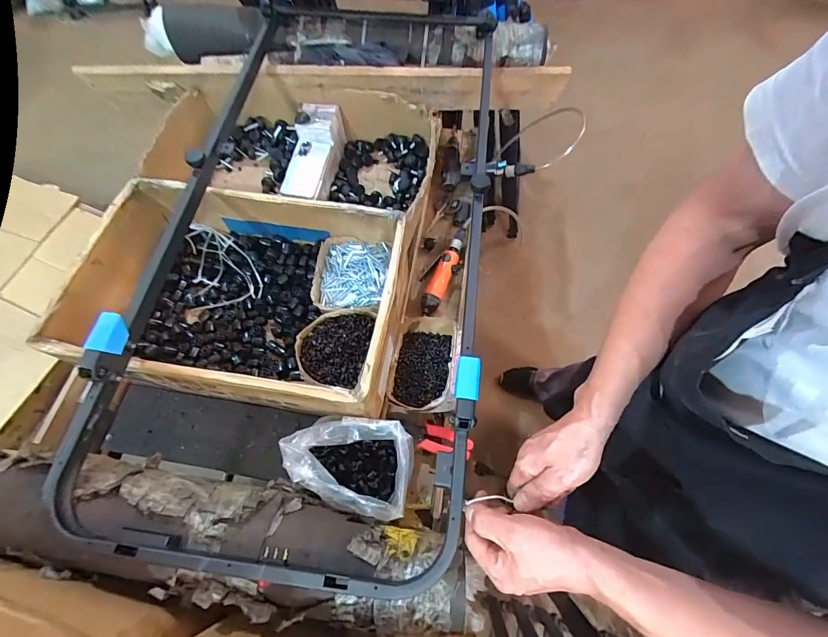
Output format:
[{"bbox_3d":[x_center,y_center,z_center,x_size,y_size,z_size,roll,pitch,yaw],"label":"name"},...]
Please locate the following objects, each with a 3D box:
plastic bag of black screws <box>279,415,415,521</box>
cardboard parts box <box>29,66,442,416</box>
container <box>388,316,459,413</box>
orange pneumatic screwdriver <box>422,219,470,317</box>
[{"bbox_3d":[-0.094,0.218,0.587,0.179,0.132,0.128,9,66,4],"label":"plastic bag of black screws"},{"bbox_3d":[-0.284,-0.200,0.779,0.565,0.186,0.704,10,66,5],"label":"cardboard parts box"},{"bbox_3d":[0.019,0.081,0.705,0.116,0.068,0.169,6,66,3],"label":"container"},{"bbox_3d":[0.076,-0.115,0.861,0.047,0.042,0.246,25,68,11],"label":"orange pneumatic screwdriver"}]

